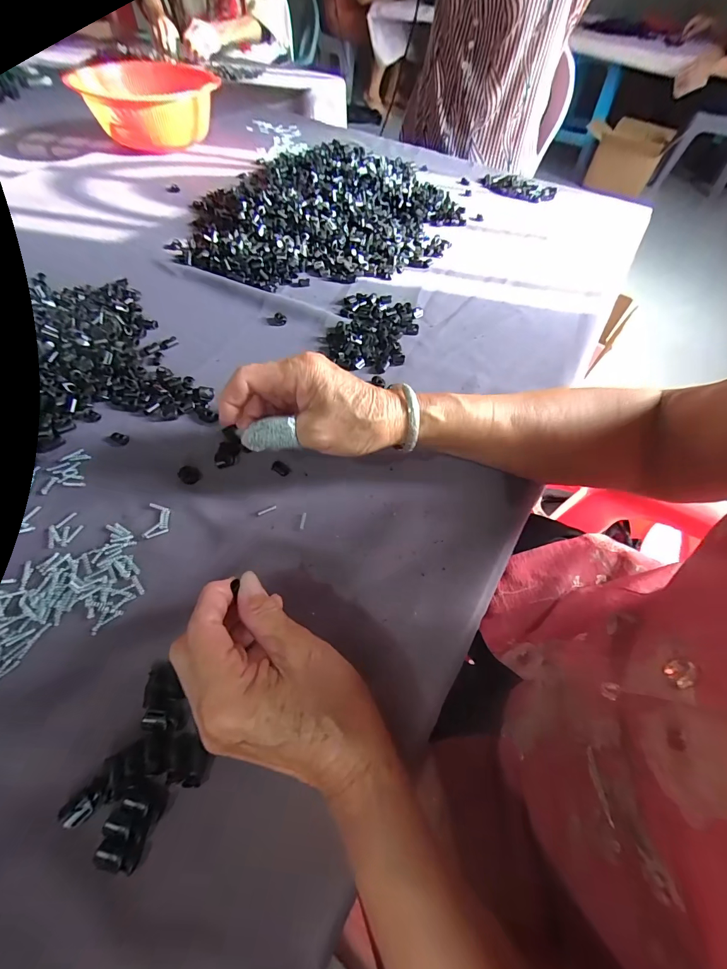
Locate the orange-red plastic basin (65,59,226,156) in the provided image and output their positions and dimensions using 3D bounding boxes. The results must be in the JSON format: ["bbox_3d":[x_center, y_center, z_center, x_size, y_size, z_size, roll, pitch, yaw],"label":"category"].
[{"bbox_3d":[-0.369,-0.651,0.662,0.189,0.093,0.151,32,60,15],"label":"orange-red plastic basin"}]

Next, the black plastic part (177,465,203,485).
[{"bbox_3d":[-0.146,-0.009,0.318,0.020,0.004,0.016,35,61,17],"label":"black plastic part"}]

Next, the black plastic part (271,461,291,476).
[{"bbox_3d":[-0.071,-0.014,0.326,0.015,0.005,0.010,25,59,12],"label":"black plastic part"}]

